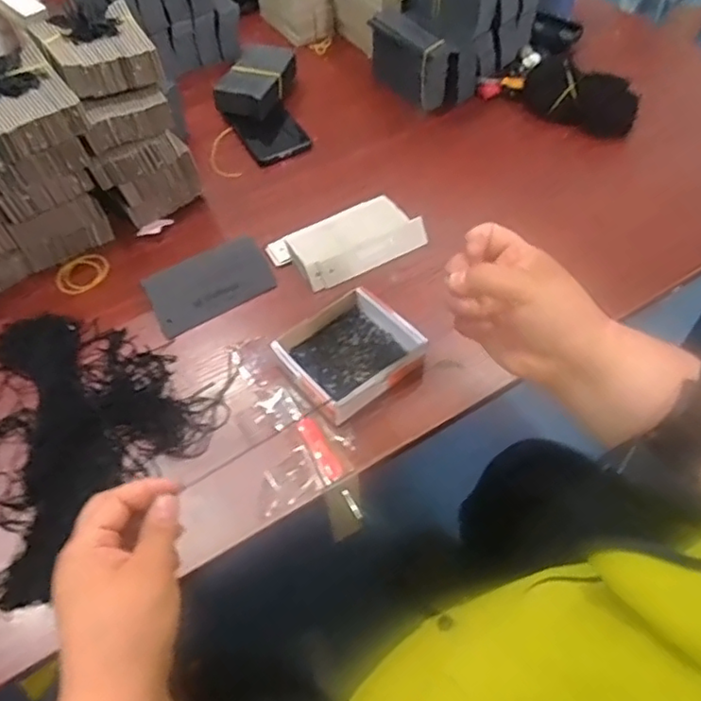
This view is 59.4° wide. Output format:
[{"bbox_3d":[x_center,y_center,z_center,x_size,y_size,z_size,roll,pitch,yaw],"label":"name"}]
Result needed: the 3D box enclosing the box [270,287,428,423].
[{"bbox_3d":[-0.003,0.002,0.587,0.115,0.036,0.114,-32,59,-18],"label":"box"}]

